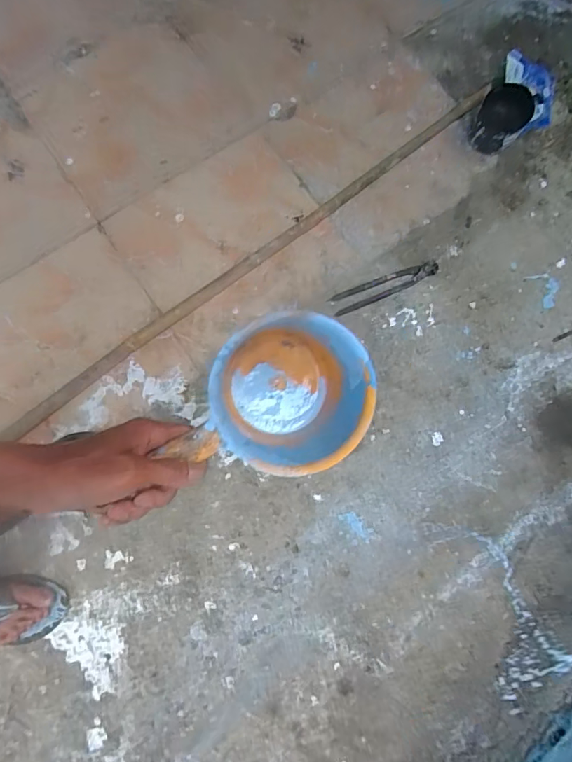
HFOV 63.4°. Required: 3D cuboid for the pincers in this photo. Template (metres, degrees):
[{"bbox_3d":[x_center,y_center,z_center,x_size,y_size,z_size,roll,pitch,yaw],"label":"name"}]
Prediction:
[{"bbox_3d":[0.202,-0.191,0.936,0.230,0.009,0.045,-22,80,-4],"label":"pincers"}]

